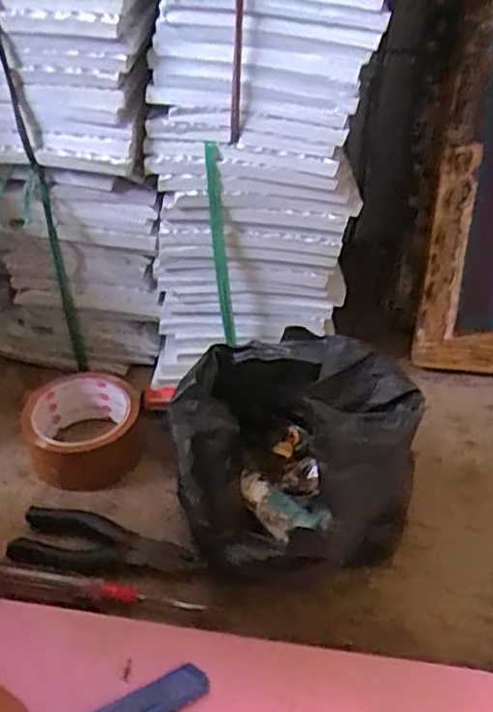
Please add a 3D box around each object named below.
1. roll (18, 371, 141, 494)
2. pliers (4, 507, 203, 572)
[{"bbox_3d":[-0.139,0.066,0.567,0.093,0.053,0.100,-6,39,-5],"label":"roll"},{"bbox_3d":[-0.109,0.143,0.510,0.139,0.010,0.051,3,39,5],"label":"pliers"}]

